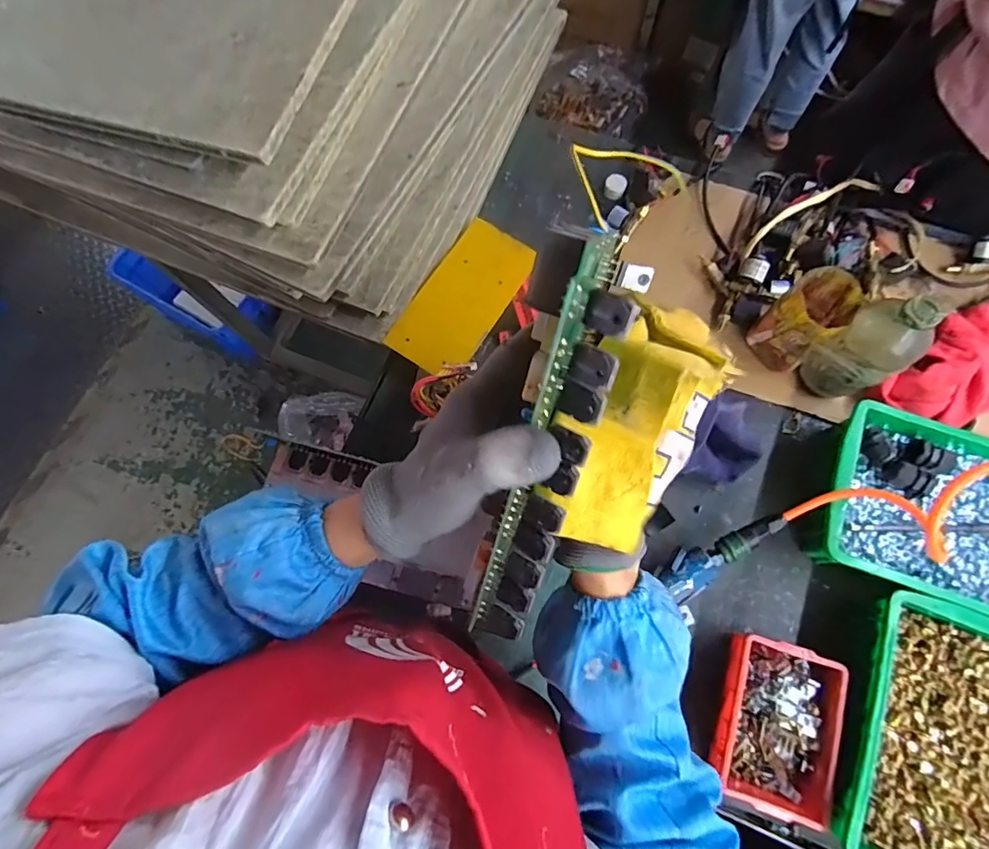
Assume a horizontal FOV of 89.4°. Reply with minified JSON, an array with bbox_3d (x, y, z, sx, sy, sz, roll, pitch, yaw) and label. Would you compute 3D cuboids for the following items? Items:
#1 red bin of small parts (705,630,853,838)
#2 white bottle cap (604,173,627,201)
[{"bbox_3d":[0.270,0.290,0.490,0.098,0.054,0.145,19,74,7],"label":"red bin of small parts"},{"bbox_3d":[0.170,-0.334,0.702,0.029,0.014,0.032,19,74,7],"label":"white bottle cap"}]

